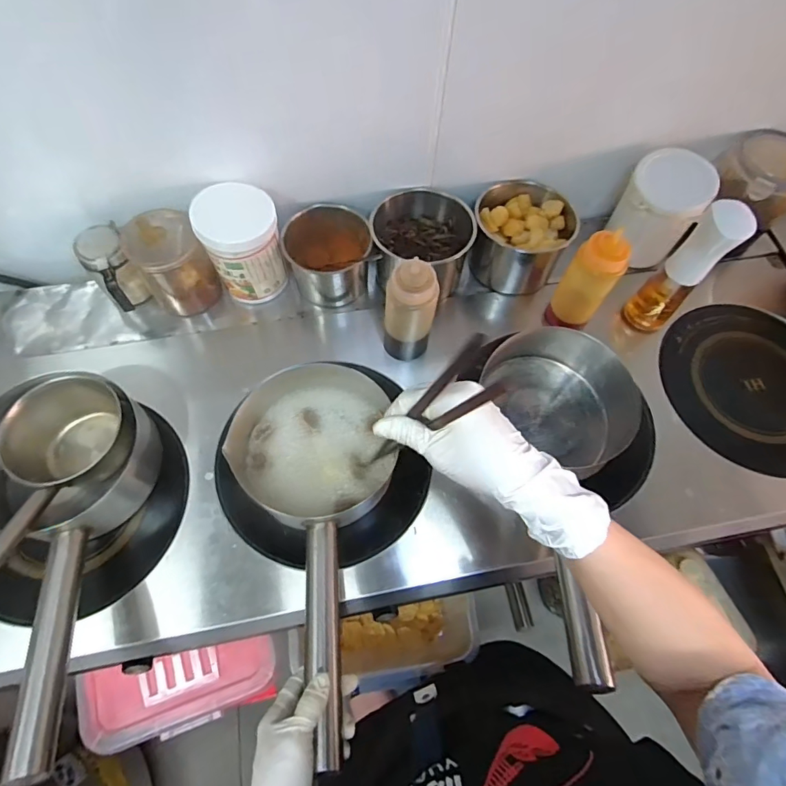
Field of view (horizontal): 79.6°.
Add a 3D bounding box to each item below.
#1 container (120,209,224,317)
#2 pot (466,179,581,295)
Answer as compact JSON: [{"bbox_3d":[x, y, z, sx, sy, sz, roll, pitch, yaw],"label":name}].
[{"bbox_3d":[-0.338,-0.196,0.738,0.102,0.143,0.100,-25,69,-13],"label":"container"},{"bbox_3d":[0.211,-0.258,0.796,0.149,0.135,0.143,1,66,-2],"label":"pot"}]

